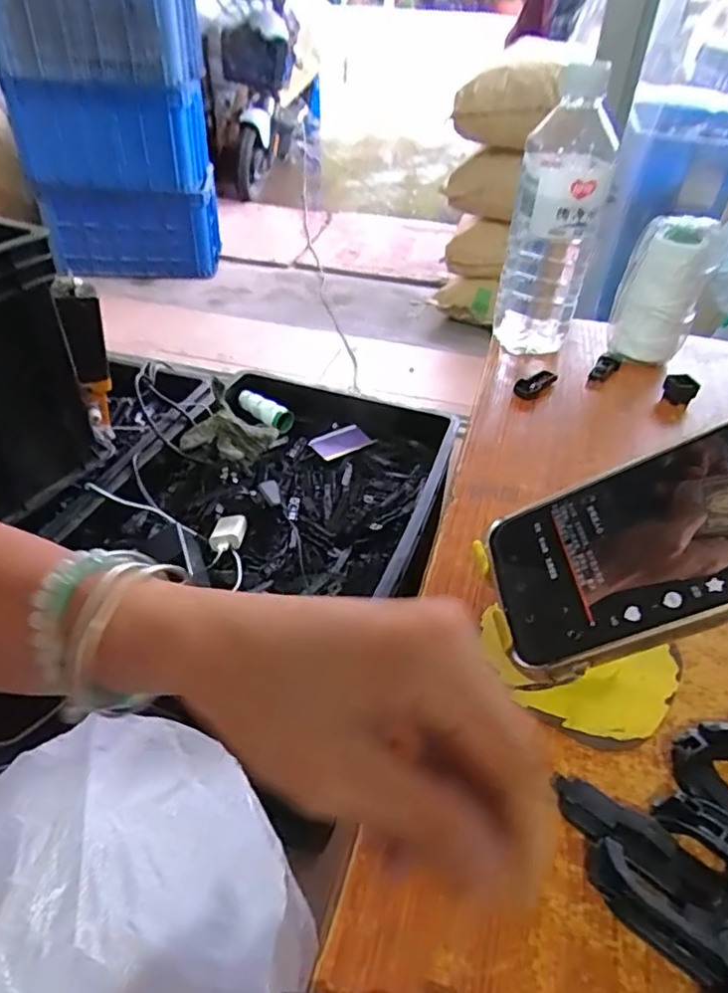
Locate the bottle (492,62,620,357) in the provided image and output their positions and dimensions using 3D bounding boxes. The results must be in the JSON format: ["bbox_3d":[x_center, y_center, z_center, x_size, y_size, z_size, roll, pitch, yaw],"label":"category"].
[{"bbox_3d":[0.153,-0.216,0.498,0.070,0.198,0.060,18,41,17],"label":"bottle"}]

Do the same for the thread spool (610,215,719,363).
[{"bbox_3d":[0.257,-0.175,0.523,0.067,0.118,0.063,21,42,20],"label":"thread spool"}]

